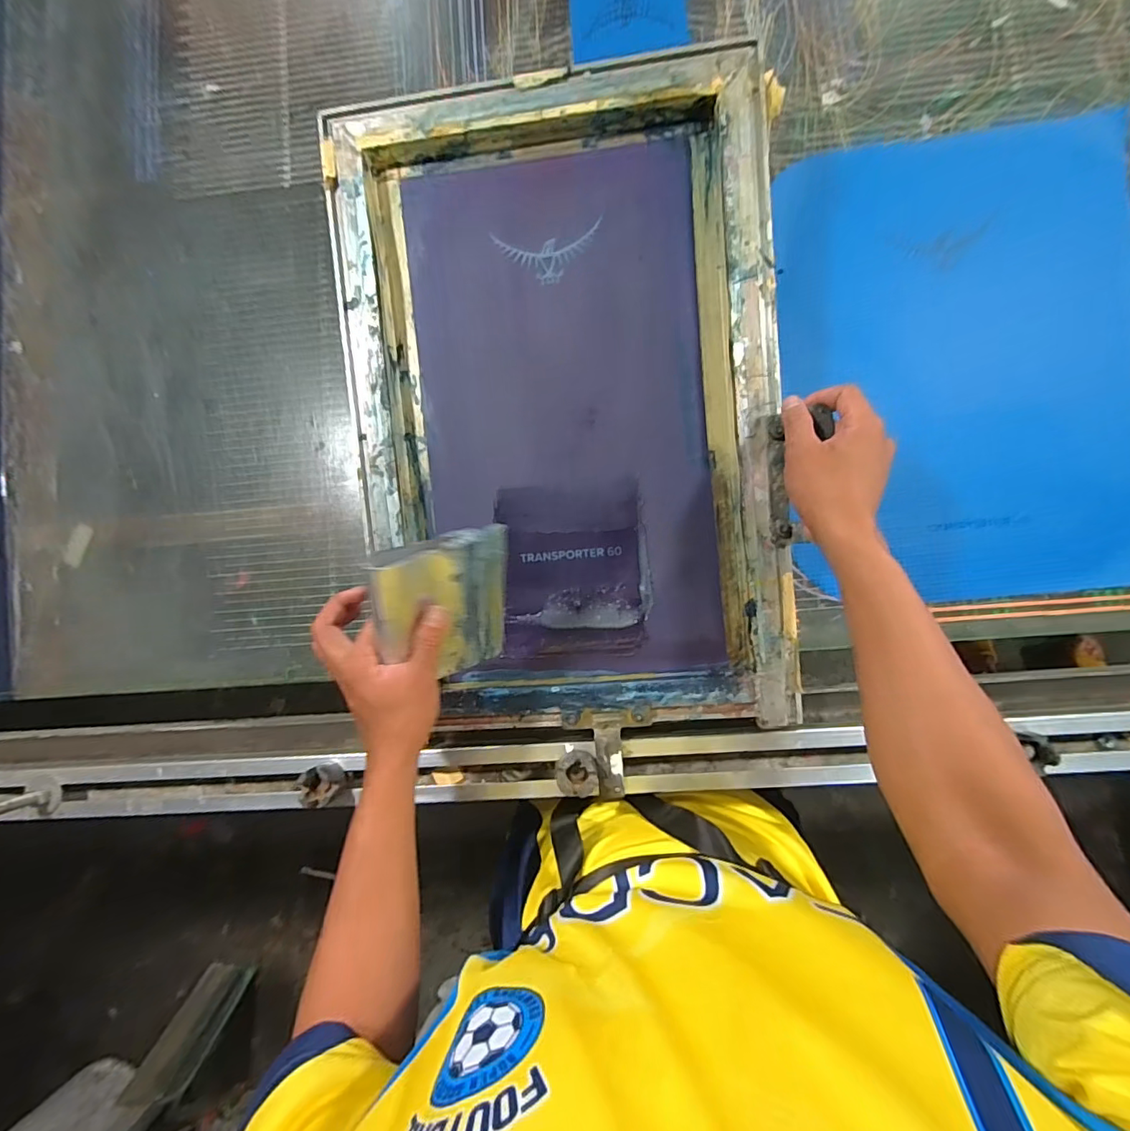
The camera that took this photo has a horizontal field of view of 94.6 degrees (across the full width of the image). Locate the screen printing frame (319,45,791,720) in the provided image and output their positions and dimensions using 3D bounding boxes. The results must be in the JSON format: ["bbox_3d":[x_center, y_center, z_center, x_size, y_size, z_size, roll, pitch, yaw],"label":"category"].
[{"bbox_3d":[-0.002,-0.140,0.495,0.393,0.031,0.574,-3,93,6],"label":"screen printing frame"}]

